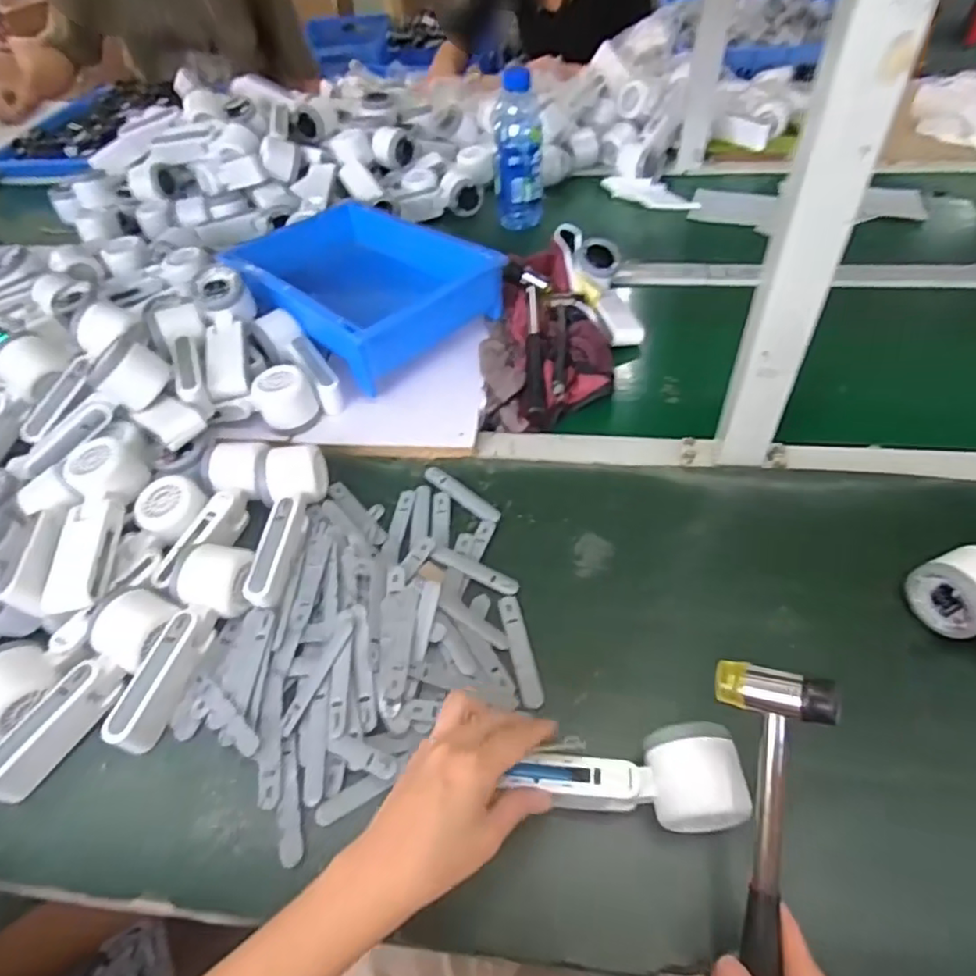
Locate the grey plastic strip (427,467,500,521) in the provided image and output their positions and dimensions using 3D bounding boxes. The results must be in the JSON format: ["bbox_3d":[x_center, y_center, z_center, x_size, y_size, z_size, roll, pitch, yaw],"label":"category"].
[{"bbox_3d":[-0.027,0.006,0.601,0.097,0.004,0.018,36,61,28],"label":"grey plastic strip"}]

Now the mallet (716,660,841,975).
[{"bbox_3d":[0.141,0.222,0.315,0.051,0.034,0.250,6,84,8],"label":"mallet"}]

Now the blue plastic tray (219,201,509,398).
[{"bbox_3d":[-0.166,-0.257,0.754,0.209,0.090,0.312,-37,56,-25],"label":"blue plastic tray"}]

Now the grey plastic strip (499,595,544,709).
[{"bbox_3d":[0.026,0.129,0.491,0.017,0.004,0.095,-11,51,-5],"label":"grey plastic strip"}]

